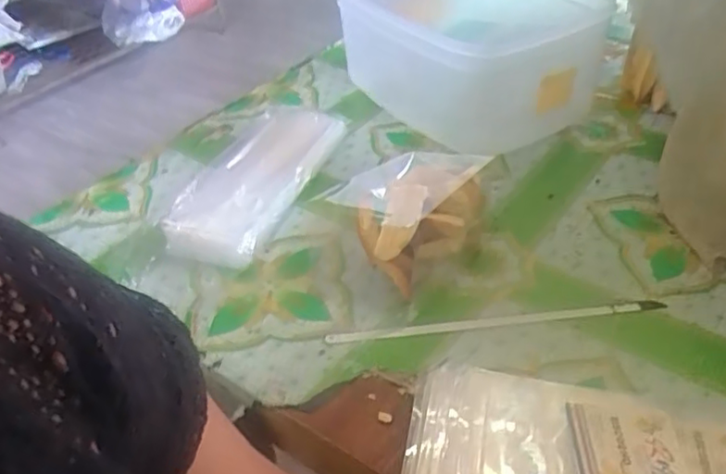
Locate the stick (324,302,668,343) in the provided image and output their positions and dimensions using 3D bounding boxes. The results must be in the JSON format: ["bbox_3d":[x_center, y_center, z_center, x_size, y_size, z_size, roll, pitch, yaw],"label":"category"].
[{"bbox_3d":[0.117,0.071,0.559,0.296,0.006,0.012,-6,37,-5],"label":"stick"}]

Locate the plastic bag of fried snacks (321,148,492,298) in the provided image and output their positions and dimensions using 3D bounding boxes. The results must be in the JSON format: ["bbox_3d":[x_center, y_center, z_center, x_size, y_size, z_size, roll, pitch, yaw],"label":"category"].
[{"bbox_3d":[0.059,-0.023,0.633,0.148,0.075,0.120,-28,45,-25],"label":"plastic bag of fried snacks"}]

